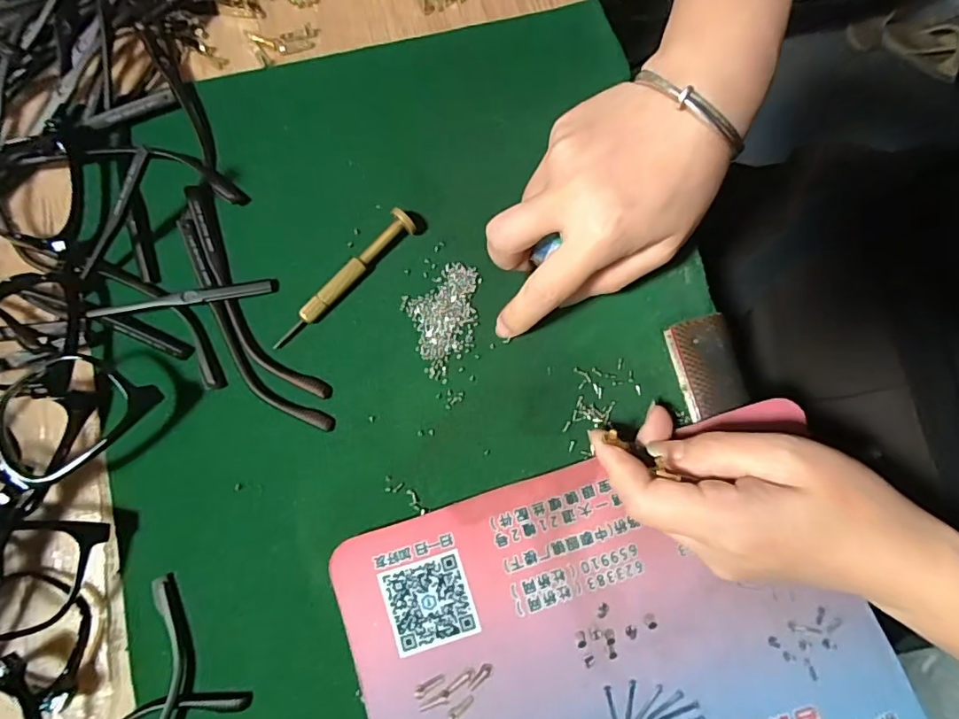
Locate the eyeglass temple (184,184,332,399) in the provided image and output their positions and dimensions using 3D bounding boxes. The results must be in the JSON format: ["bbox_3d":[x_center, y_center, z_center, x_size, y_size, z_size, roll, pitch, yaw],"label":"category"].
[{"bbox_3d":[-0.120,-0.031,0.263,0.026,0.010,0.128,-32,82,-7],"label":"eyeglass temple"}]

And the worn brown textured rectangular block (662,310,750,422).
[{"bbox_3d":[0.116,0.002,0.263,0.031,0.007,0.049,-13,80,-4],"label":"worn brown textured rectangular block"}]

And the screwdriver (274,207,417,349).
[{"bbox_3d":[-0.070,-0.041,0.264,0.093,0.014,0.012,-43,83,-8],"label":"screwdriver"}]

